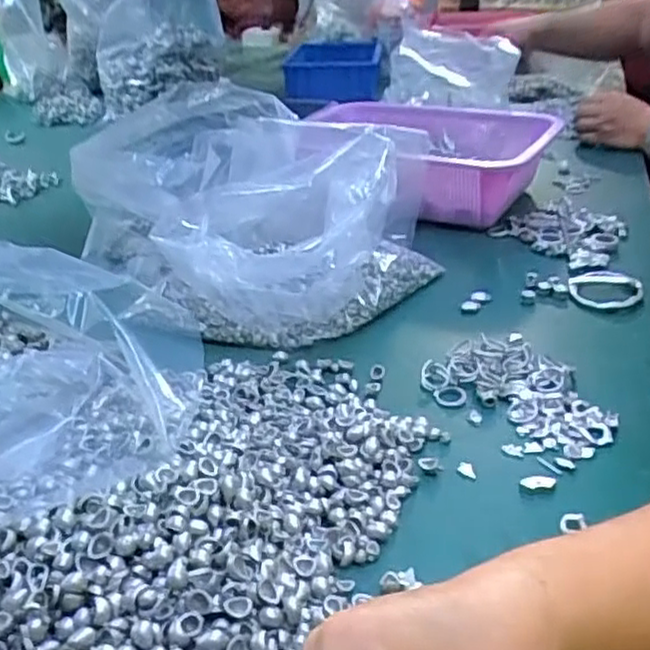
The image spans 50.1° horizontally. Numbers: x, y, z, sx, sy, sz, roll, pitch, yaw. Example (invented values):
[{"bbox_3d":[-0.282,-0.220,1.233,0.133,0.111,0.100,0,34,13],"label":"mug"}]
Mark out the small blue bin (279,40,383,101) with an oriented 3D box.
[{"bbox_3d":[0.012,-0.452,1.219,0.171,0.078,0.228,2,30,5],"label":"small blue bin"}]

